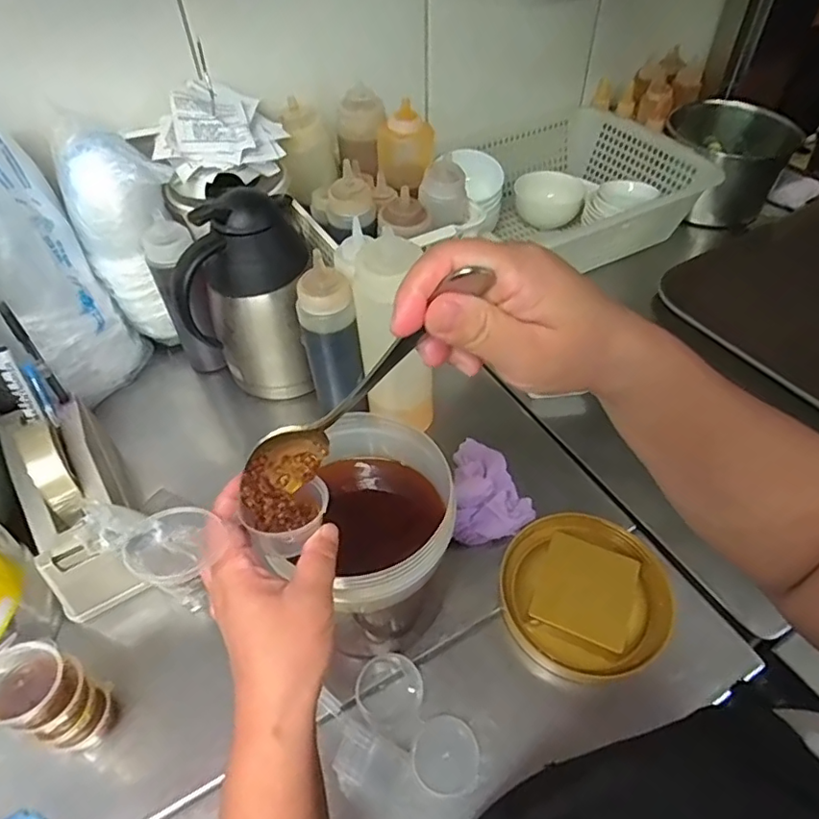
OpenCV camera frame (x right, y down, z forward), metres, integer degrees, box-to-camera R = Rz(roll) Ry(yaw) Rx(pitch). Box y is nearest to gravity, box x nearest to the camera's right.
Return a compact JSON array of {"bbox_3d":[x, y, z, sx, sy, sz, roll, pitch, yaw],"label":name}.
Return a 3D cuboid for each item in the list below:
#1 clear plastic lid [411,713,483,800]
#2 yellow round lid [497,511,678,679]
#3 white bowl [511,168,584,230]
[{"bbox_3d":[0.028,0.258,0.418,0.050,0.006,0.049,-1,49,1],"label":"clear plastic lid"},{"bbox_3d":[0.151,0.156,0.488,0.140,0.027,0.138,-1,49,1],"label":"yellow round lid"},{"bbox_3d":[0.224,-0.338,0.900,0.113,0.046,0.113,4,80,32],"label":"white bowl"}]

